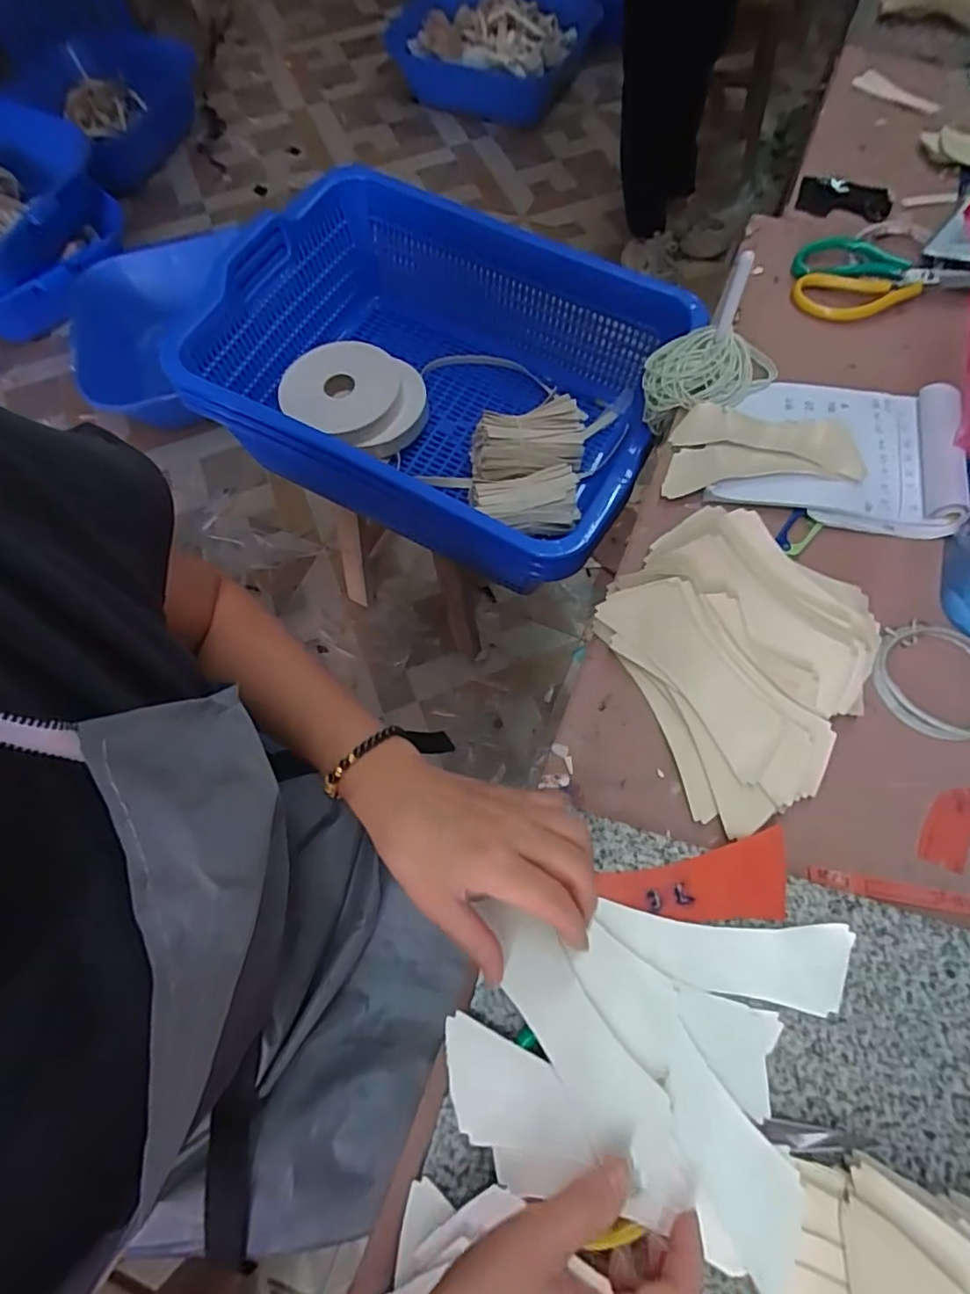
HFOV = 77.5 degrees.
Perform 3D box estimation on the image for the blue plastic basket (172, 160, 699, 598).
[{"bbox_3d":[-0.057,-0.336,0.770,0.539,0.185,0.414,26,66,10],"label":"blue plastic basket"}]

